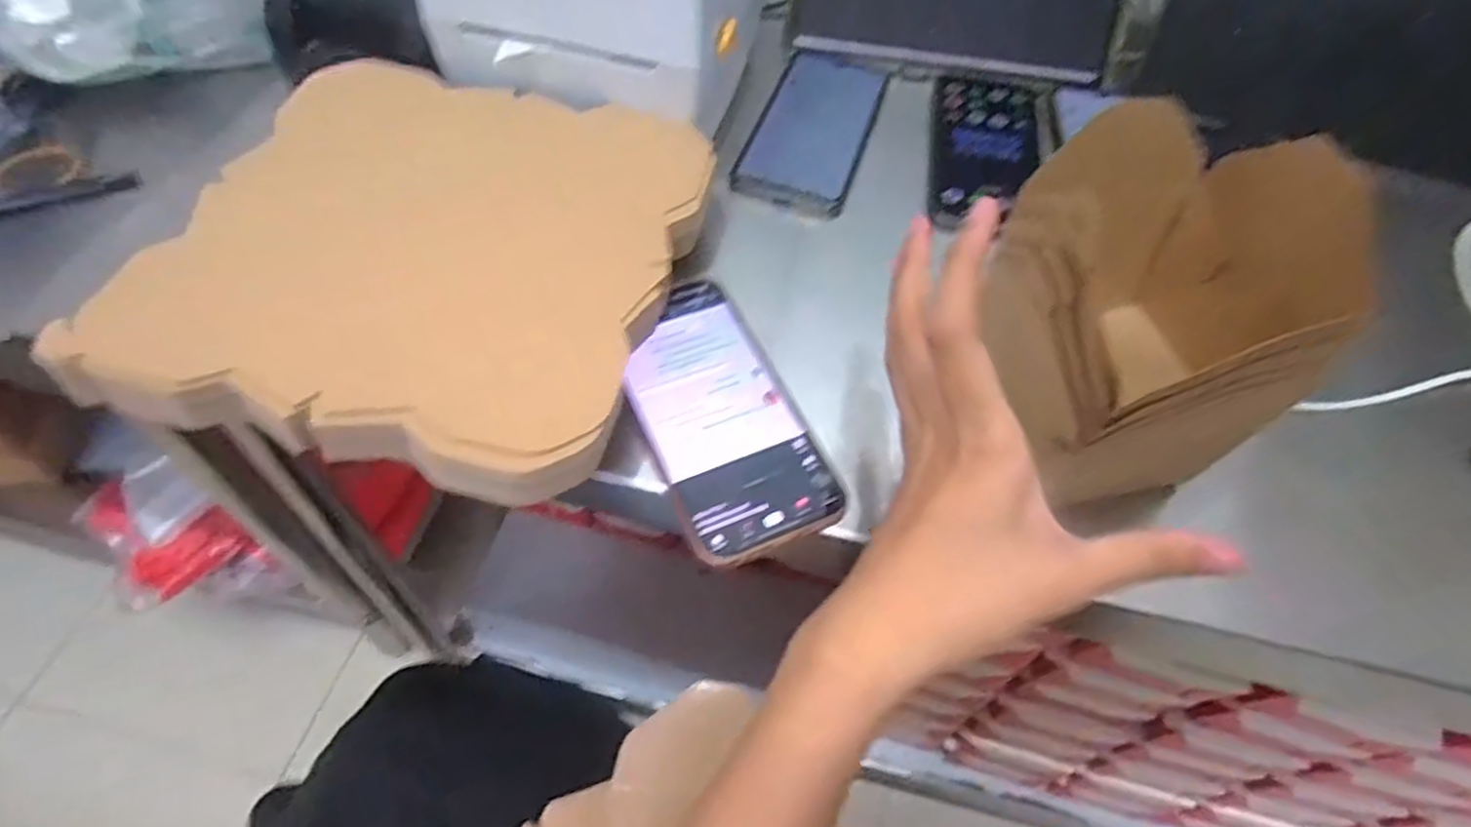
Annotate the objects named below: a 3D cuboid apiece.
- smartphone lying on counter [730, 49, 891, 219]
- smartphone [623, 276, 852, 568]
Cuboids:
[{"bbox_3d":[0.059,-0.211,0.544,0.079,0.014,0.184,16,55,8],"label":"smartphone lying on counter"},{"bbox_3d":[-0.011,-0.003,0.376,0.077,0.010,0.157,-19,58,-17],"label":"smartphone"}]

